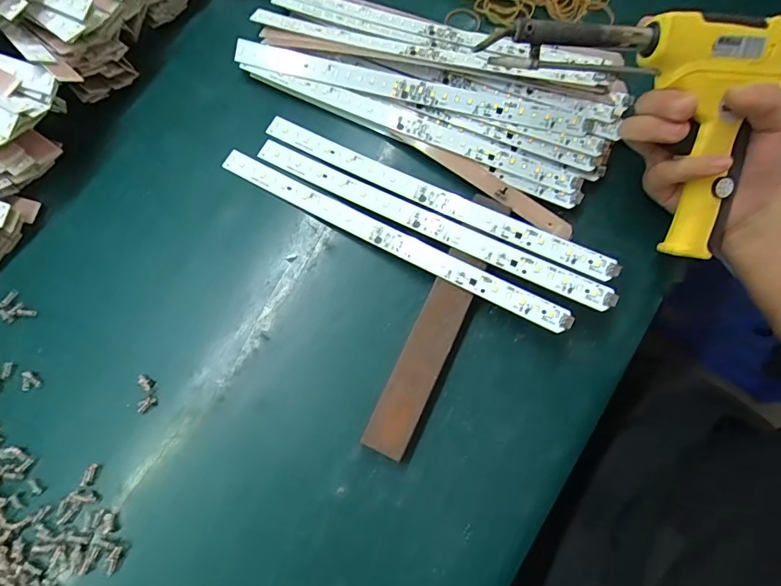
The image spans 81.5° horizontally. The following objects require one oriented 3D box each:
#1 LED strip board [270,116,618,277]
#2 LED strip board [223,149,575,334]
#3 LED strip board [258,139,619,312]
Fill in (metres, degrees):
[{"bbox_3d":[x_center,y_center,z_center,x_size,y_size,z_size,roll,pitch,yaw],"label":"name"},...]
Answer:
[{"bbox_3d":[0.028,-0.076,0.342,0.283,0.007,0.019,27,85,14],"label":"LED strip board"},{"bbox_3d":[-0.005,-0.044,0.334,0.282,0.008,0.018,28,84,14],"label":"LED strip board"},{"bbox_3d":[0.023,-0.055,0.336,0.282,0.006,0.019,27,82,14],"label":"LED strip board"}]

